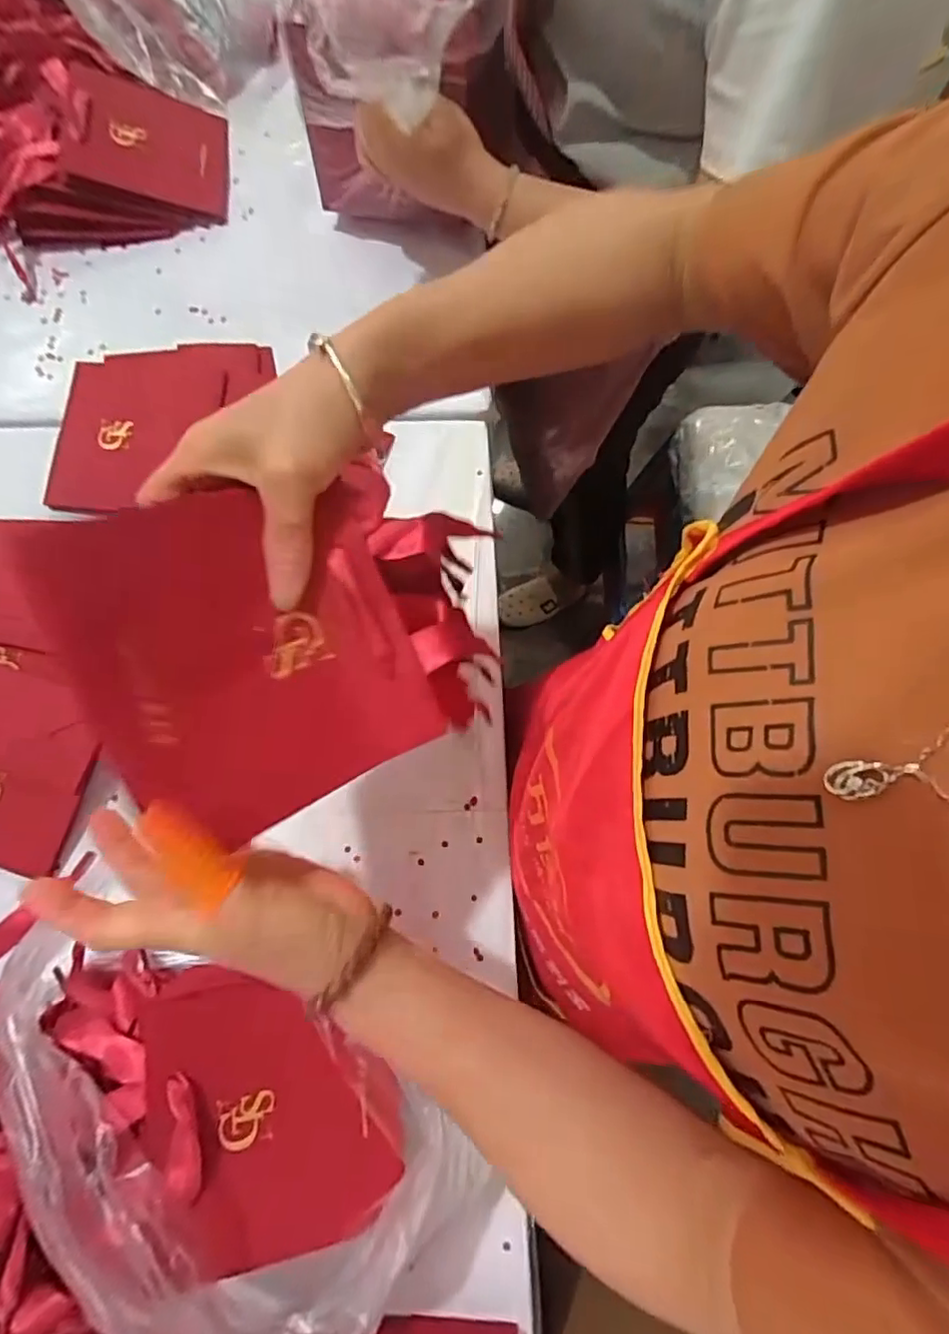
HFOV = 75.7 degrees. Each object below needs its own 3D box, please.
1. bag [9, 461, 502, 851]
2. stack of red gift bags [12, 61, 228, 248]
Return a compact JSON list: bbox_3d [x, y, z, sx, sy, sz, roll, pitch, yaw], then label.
[{"bbox_3d":[-0.076,-0.013,0.270,0.169,0.021,0.134,-24,101,-31],"label":"bag"},{"bbox_3d":[-0.334,-0.483,0.572,0.181,0.051,0.160,-8,75,-3],"label":"stack of red gift bags"}]

